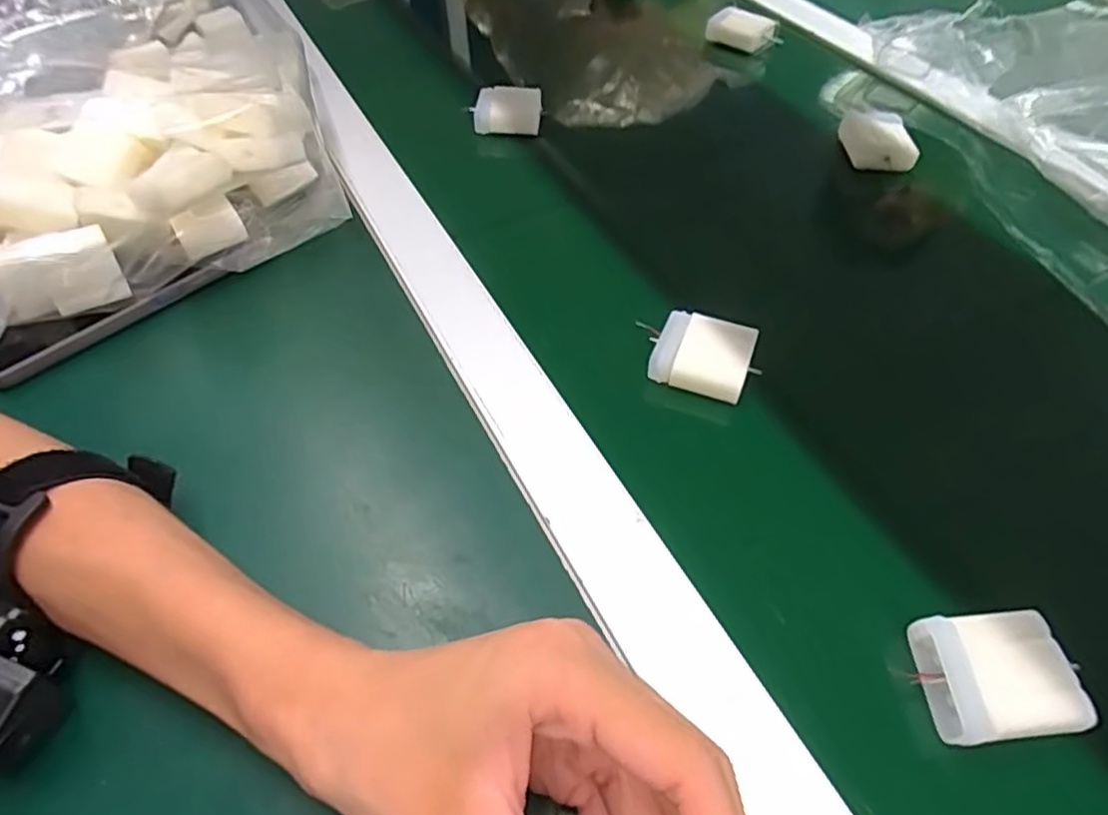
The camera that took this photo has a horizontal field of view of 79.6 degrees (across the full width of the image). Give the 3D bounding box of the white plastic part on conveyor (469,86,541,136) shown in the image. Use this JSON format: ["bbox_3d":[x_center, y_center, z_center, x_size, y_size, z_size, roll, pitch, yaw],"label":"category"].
[{"bbox_3d":[-0.036,-0.229,0.513,0.051,0.025,0.029,0,51,0],"label":"white plastic part on conveyor"}]

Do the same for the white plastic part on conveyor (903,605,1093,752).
[{"bbox_3d":[0.161,0.101,0.247,0.050,0.019,0.042,-4,51,-4],"label":"white plastic part on conveyor"}]

